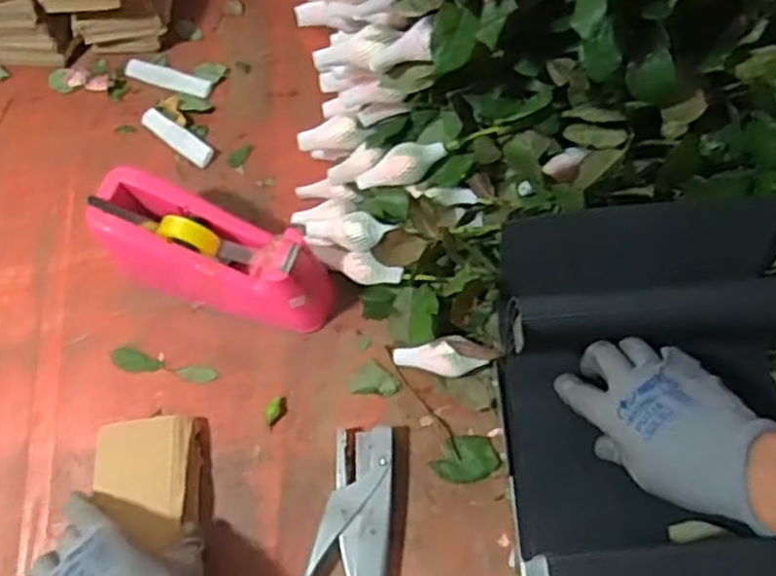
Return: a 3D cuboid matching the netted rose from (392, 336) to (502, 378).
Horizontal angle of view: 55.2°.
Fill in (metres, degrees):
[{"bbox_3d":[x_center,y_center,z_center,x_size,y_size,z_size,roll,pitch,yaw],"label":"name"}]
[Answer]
[{"bbox_3d":[0.050,0.059,0.643,0.096,0.029,0.027,-7,64,32],"label":"netted rose"}]

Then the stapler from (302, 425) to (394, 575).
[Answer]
[{"bbox_3d":[-0.029,0.189,0.611,0.069,0.023,0.147,6,68,4],"label":"stapler"}]

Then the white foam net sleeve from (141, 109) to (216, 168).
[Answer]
[{"bbox_3d":[-0.218,-0.155,0.765,0.091,0.008,0.024,35,73,14],"label":"white foam net sleeve"}]

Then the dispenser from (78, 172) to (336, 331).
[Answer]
[{"bbox_3d":[-0.152,-0.023,0.654,0.198,0.103,0.078,20,71,9],"label":"dispenser"}]

